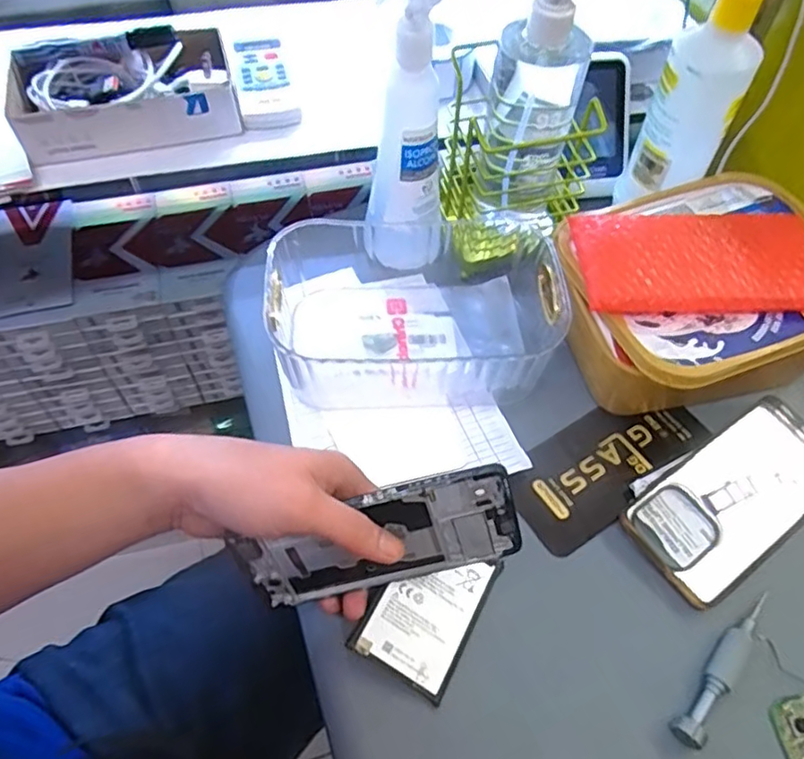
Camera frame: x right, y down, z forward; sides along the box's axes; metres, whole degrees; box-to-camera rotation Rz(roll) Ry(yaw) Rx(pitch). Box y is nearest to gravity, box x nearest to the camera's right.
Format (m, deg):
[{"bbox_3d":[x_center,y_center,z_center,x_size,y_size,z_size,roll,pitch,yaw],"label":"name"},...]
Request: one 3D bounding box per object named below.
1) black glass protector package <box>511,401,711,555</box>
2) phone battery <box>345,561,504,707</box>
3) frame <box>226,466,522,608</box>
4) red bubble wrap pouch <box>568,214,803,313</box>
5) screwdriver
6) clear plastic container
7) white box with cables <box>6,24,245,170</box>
[{"bbox_3d":[0.150,0.058,0.454,0.156,0.007,0.071,-31,64,-19],"label":"black glass protector package"},{"bbox_3d":[0.017,0.141,0.385,0.064,0.006,0.090,33,60,2],"label":"phone battery"},{"bbox_3d":[-0.012,0.093,0.359,0.156,0.076,0.007,-16,38,4],"label":"frame"},{"bbox_3d":[0.208,-0.084,0.437,0.165,0.018,0.083,2,58,0],"label":"red bubble wrap pouch"},{"bbox_3d":[0.195,0.172,0.374,0.018,0.014,0.104,37,64,19],"label":"screwdriver"},{"bbox_3d":[0.008,-0.057,0.493,0.218,0.075,0.153,-2,58,-3],"label":"clear plastic container"},{"bbox_3d":[-0.243,-0.251,0.544,0.184,0.055,0.102,-15,59,-11],"label":"white box with cables"}]

